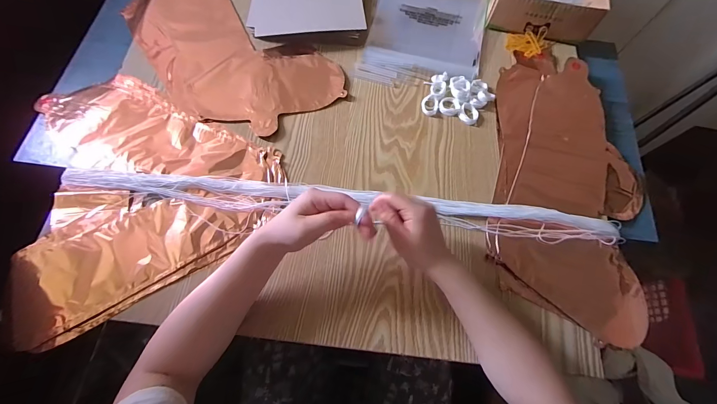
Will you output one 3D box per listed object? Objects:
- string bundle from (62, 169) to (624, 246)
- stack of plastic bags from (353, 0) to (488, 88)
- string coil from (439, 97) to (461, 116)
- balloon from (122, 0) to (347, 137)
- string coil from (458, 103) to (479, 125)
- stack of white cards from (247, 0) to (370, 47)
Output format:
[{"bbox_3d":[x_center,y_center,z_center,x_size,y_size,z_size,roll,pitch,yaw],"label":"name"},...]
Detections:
[{"bbox_3d":[-0.019,0.002,0.452,0.783,0.018,0.043,5,67,0],"label":"string bundle"},{"bbox_3d":[0.128,-0.320,0.596,0.206,0.012,0.276,14,69,4],"label":"stack of plastic bags"},{"bbox_3d":[0.151,-0.158,0.527,0.034,0.007,0.032,0,69,-1],"label":"string coil"},{"bbox_3d":[-0.243,-0.266,0.560,0.425,0.010,0.223,40,72,14],"label":"balloon"},{"bbox_3d":[0.182,-0.145,0.524,0.031,0.009,0.034,0,69,-1],"label":"string coil"},{"bbox_3d":[-0.089,-0.364,0.580,0.205,0.036,0.172,1,69,-1],"label":"stack of white cards"}]

